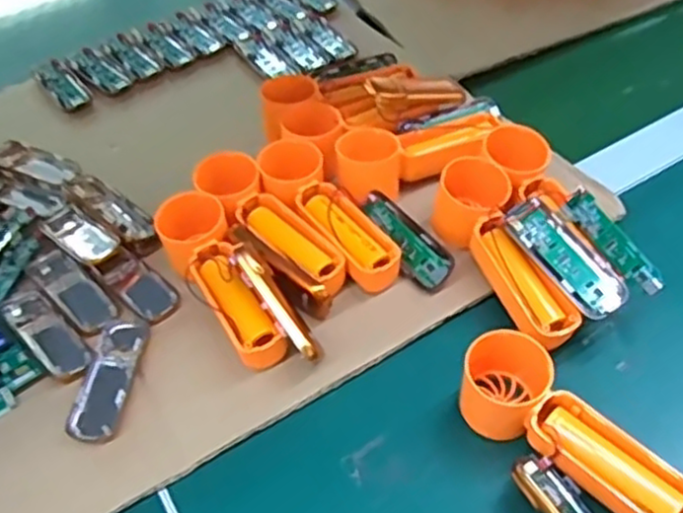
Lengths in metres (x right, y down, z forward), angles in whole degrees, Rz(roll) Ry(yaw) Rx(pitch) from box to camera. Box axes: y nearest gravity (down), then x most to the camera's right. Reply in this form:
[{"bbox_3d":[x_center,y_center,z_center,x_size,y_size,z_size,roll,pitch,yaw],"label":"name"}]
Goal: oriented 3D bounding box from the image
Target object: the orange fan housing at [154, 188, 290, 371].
[{"bbox_3d":[-0.075,0.016,0.442,0.041,0.045,0.127,-24,51,-15],"label":"orange fan housing"}]

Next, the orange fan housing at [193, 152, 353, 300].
[{"bbox_3d":[-0.048,-0.018,0.471,0.043,0.039,0.137,-32,53,-21],"label":"orange fan housing"}]

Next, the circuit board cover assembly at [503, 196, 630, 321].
[{"bbox_3d":[0.132,-0.001,0.420,0.034,0.010,0.081,-30,67,-20],"label":"circuit board cover assembly"}]

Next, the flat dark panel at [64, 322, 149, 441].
[{"bbox_3d":[-0.137,0.071,0.423,0.028,0.009,0.082,1,49,7],"label":"flat dark panel"}]

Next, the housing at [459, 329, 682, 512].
[{"bbox_3d":[0.118,0.087,0.364,0.136,0.040,0.051,34,60,30],"label":"housing"}]

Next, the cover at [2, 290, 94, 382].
[{"bbox_3d":[-0.185,0.047,0.448,0.026,0.009,0.084,-37,55,-24],"label":"cover"}]

